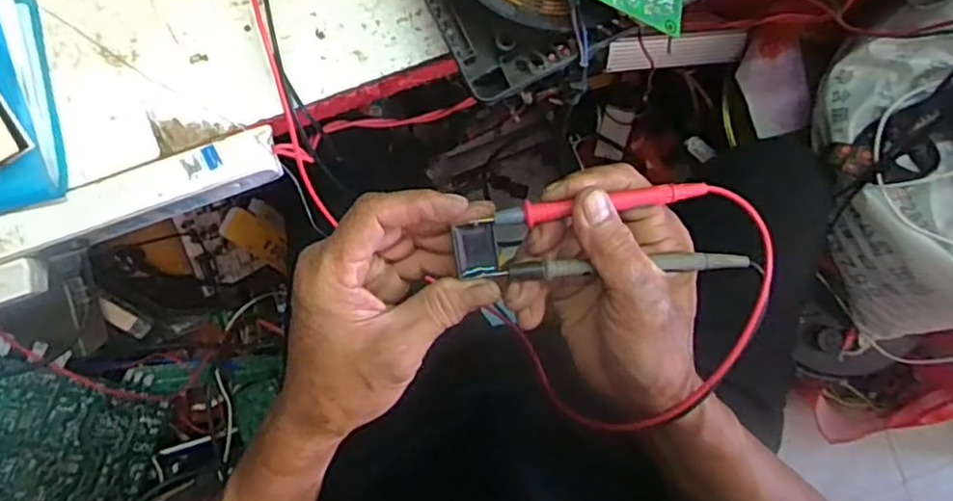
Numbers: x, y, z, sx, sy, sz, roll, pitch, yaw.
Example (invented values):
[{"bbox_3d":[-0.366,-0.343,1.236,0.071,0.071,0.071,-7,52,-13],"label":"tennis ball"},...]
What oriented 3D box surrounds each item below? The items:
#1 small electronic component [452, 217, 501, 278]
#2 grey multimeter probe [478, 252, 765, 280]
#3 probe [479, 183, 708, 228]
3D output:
[{"bbox_3d":[0.000,-0.001,0.355,0.022,0.004,0.027,-4,89,-2],"label":"small electronic component"},{"bbox_3d":[0.078,0.009,0.359,0.148,0.008,0.010,-3,89,-4],"label":"grey multimeter probe"},{"bbox_3d":[0.066,-0.025,0.358,0.116,0.015,0.011,-10,89,-8],"label":"probe"}]

